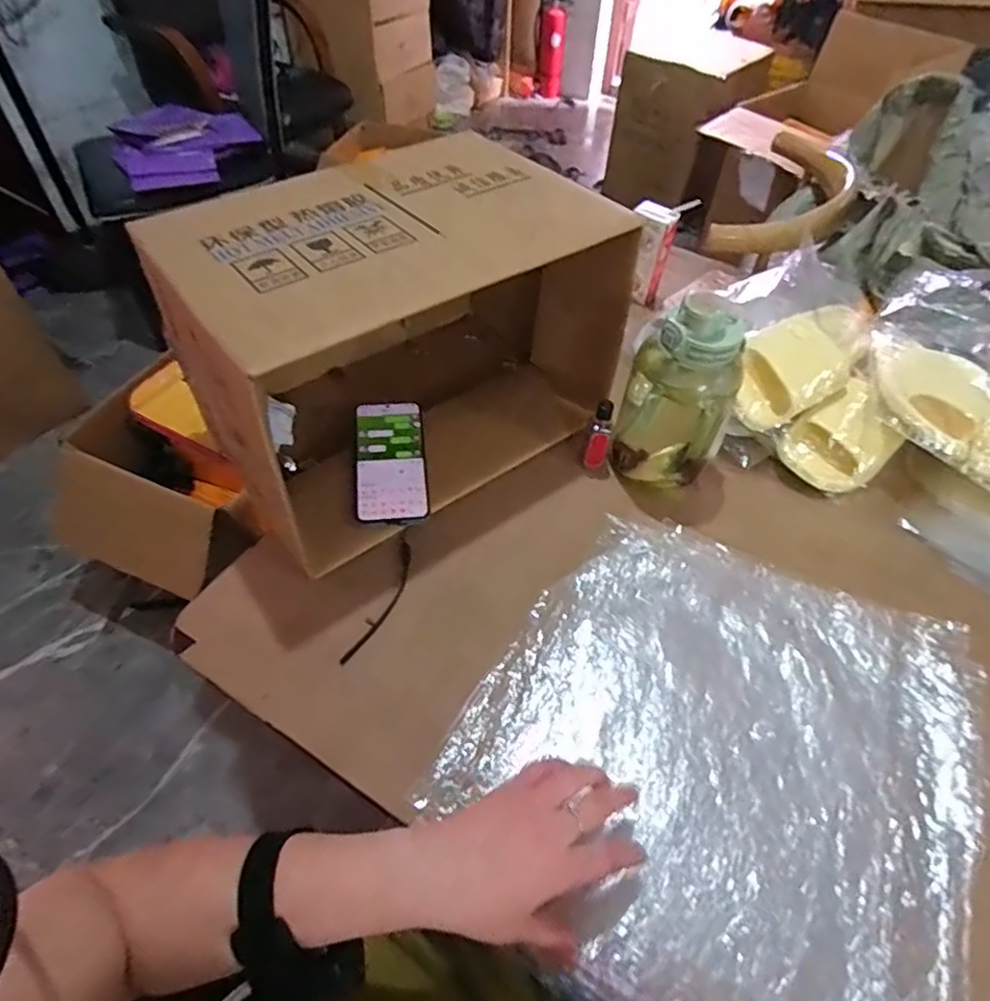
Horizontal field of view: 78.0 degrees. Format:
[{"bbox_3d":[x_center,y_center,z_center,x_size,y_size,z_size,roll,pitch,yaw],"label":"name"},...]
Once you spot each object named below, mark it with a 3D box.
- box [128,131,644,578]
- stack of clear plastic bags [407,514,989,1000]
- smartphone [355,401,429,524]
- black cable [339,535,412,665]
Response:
[{"bbox_3d":[-0.102,-0.179,0.655,0.406,0.245,0.296,-29,57,-23],"label":"box"},{"bbox_3d":[0.188,0.213,0.518,0.388,0.023,0.425,26,54,20],"label":"stack of clear plastic bags"},{"bbox_3d":[-0.115,-0.048,0.674,0.073,0.009,0.164,-2,54,-9],"label":"smartphone"},{"bbox_3d":[-0.108,0.096,0.595,0.024,0.012,0.140,14,51,11],"label":"black cable"}]

